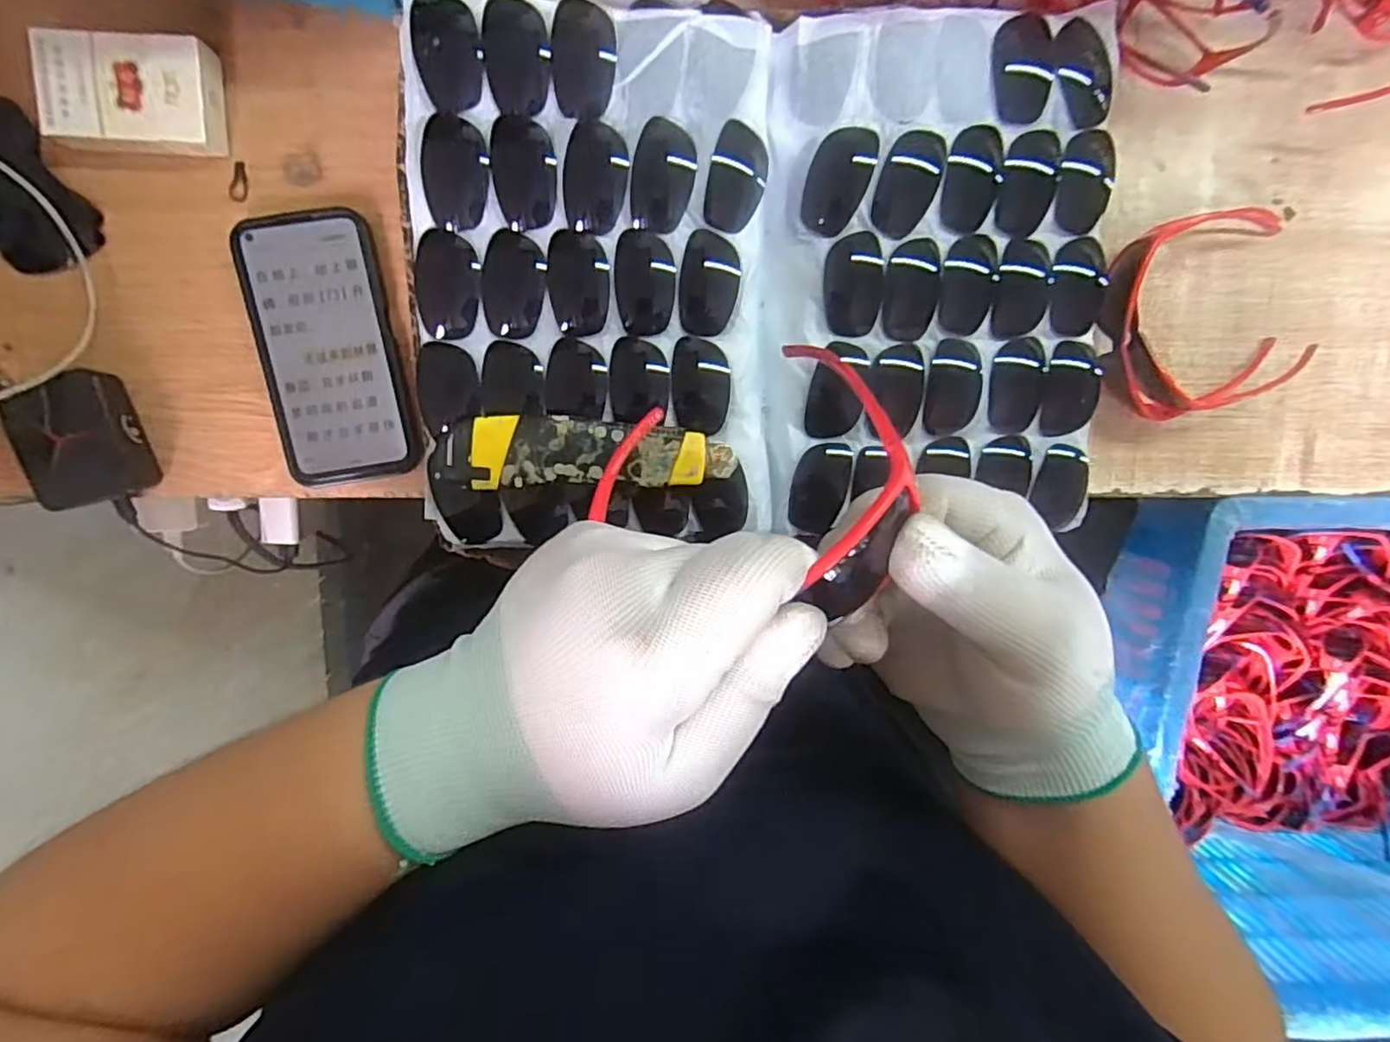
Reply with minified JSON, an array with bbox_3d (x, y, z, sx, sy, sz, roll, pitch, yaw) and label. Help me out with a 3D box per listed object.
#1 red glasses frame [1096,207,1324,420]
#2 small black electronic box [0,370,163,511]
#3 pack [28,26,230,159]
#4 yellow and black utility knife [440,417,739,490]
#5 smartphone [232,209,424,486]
[{"bbox_3d":[0.348,-0.140,0.440,0.160,0.051,0.125,-13,99,-3],"label":"red glasses frame"},{"bbox_3d":[-0.372,-0.048,0.396,0.054,0.035,0.073,-18,99,-2],"label":"small black electronic box"},{"bbox_3d":[-0.327,-0.247,0.377,0.090,0.024,0.059,0,98,-5],"label":"pack"},{"bbox_3d":[-0.056,-0.037,0.358,0.155,0.031,0.037,2,98,-5],"label":"yellow and black utility knife"},{"bbox_3d":[-0.232,-0.108,0.412,0.082,0.016,0.162,-12,99,-3],"label":"smartphone"}]

